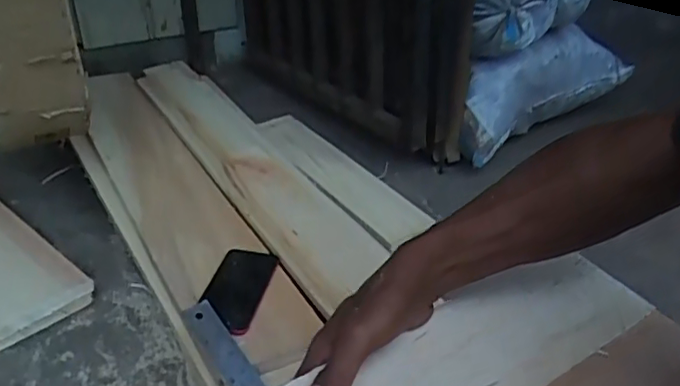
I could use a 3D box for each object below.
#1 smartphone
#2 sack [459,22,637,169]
[{"bbox_3d":[-0.137,0.124,0.796,0.073,0.012,0.151,14,38,4],"label":"smartphone"},{"bbox_3d":[0.468,-0.255,1.369,0.538,0.186,0.113,-24,36,-34],"label":"sack"}]

